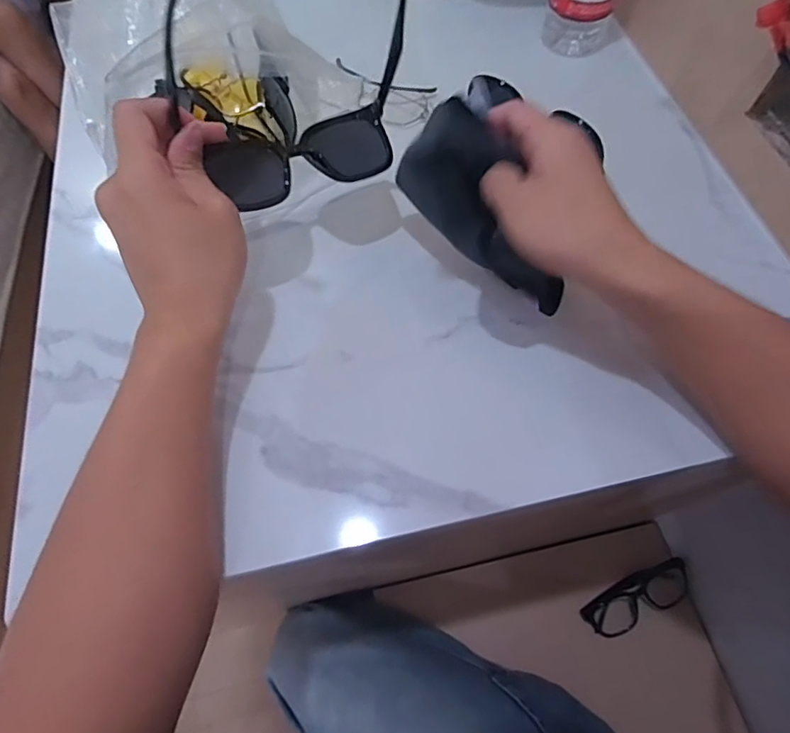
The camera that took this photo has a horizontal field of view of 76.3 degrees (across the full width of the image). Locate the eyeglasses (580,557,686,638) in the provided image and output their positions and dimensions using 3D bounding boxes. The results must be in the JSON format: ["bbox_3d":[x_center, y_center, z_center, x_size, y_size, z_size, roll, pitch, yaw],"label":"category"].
[{"bbox_3d":[0.309,0.297,0.642,0.144,0.046,0.053,-22,66,-11],"label":"eyeglasses"}]

